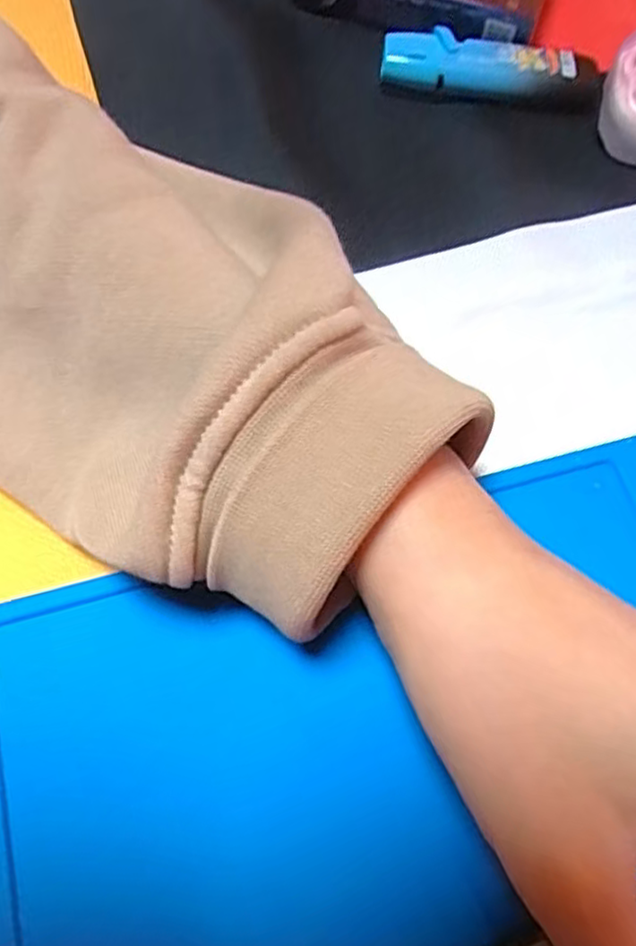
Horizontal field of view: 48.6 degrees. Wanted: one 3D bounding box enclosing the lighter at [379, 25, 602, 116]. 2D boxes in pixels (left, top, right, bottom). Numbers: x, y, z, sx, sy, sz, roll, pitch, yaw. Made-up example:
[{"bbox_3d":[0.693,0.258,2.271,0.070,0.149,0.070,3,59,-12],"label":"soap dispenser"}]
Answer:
[{"bbox_3d":[0.066,-0.154,0.271,0.083,0.015,0.022,7,66,1],"label":"lighter"}]

